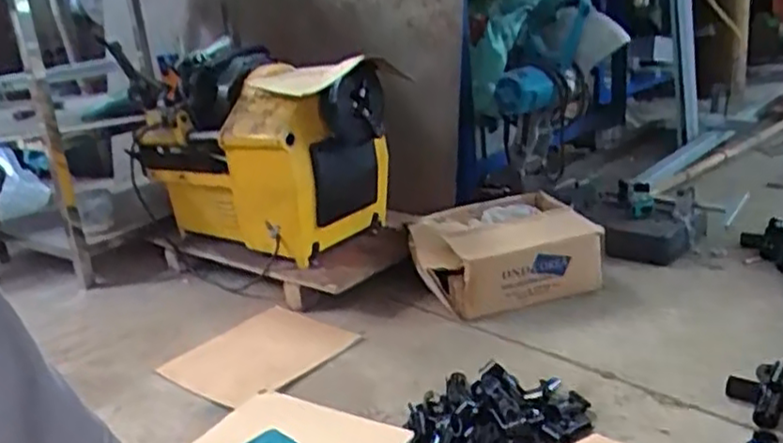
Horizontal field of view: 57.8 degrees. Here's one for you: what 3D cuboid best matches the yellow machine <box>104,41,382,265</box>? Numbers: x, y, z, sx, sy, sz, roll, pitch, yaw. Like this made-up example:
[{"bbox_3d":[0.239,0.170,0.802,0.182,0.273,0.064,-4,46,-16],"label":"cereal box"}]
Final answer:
[{"bbox_3d":[-0.302,-0.194,1.779,0.672,0.426,0.341,7,23,32],"label":"yellow machine"}]

